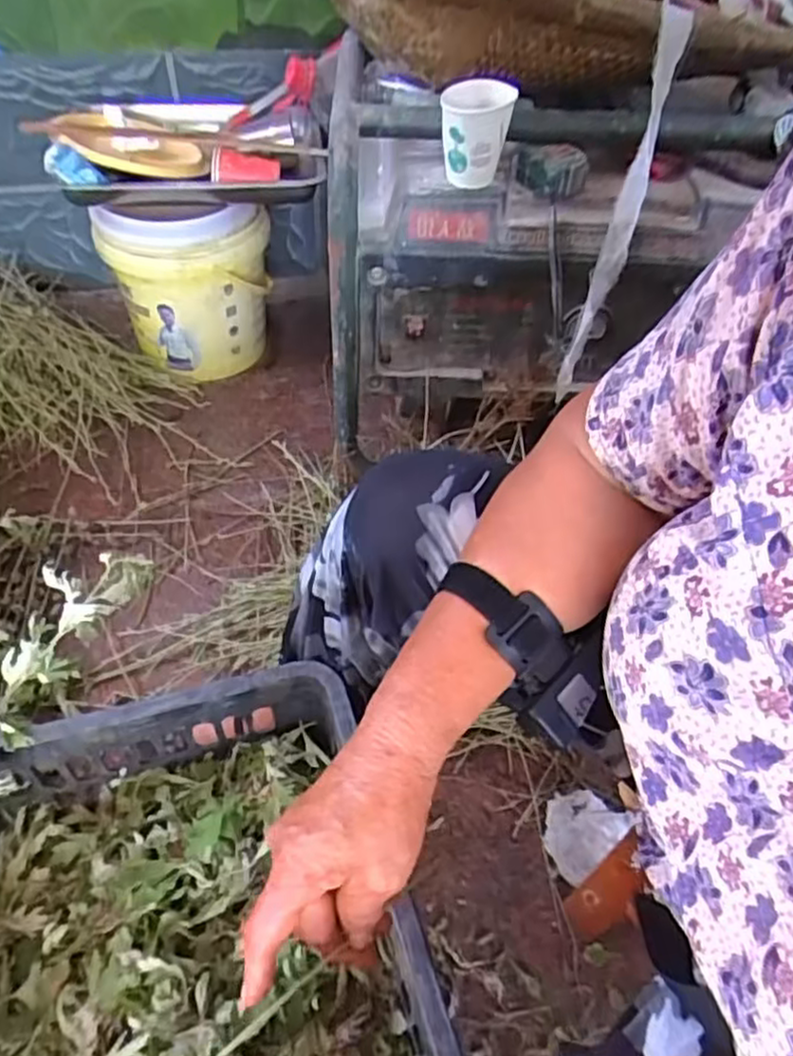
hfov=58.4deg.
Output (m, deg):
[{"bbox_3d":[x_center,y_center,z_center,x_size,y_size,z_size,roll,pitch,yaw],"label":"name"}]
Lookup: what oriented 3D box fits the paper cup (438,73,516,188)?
[{"bbox_3d":[0.084,-0.413,0.748,0.067,0.091,0.070,10,48,7],"label":"paper cup"}]

